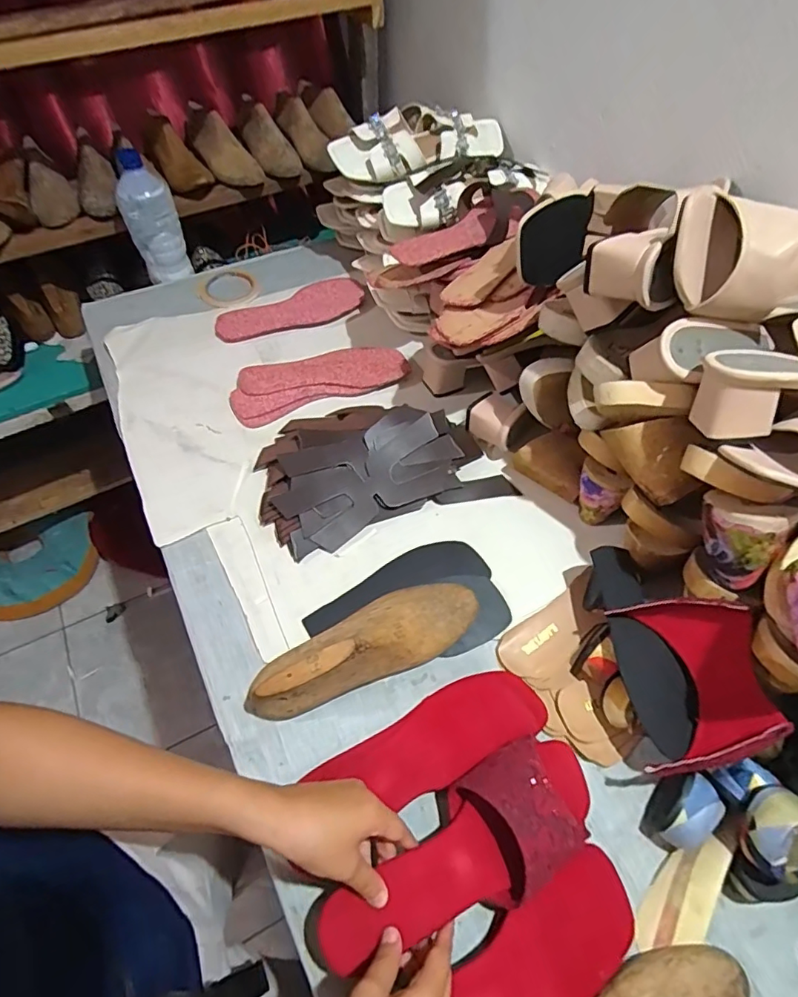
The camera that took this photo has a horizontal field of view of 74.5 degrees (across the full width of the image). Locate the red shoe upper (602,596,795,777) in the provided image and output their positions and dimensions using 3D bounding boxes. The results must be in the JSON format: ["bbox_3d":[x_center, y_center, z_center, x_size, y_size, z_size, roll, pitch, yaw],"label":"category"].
[{"bbox_3d":[0.256,0.155,0.456,0.111,0.061,0.139,-28,60,30],"label":"red shoe upper"}]

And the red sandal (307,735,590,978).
[{"bbox_3d":[0.052,0.289,0.426,0.245,0.065,0.089,-25,60,-18],"label":"red sandal"}]

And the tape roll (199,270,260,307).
[{"bbox_3d":[-0.283,-0.353,0.880,0.089,0.009,0.090,0,56,0],"label":"tape roll"}]

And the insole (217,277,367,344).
[{"bbox_3d":[-0.167,-0.299,0.835,0.239,0.013,0.096,-30,61,-18],"label":"insole"}]

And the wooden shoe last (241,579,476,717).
[{"bbox_3d":[-0.035,0.138,0.512,0.236,0.081,0.070,-20,59,-13],"label":"wooden shoe last"}]

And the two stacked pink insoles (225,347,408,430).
[{"bbox_3d":[-0.118,-0.176,0.756,0.246,0.012,0.100,-20,59,-13],"label":"two stacked pink insoles"}]

